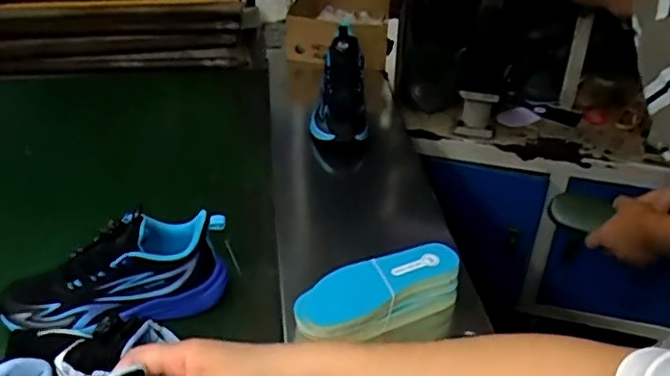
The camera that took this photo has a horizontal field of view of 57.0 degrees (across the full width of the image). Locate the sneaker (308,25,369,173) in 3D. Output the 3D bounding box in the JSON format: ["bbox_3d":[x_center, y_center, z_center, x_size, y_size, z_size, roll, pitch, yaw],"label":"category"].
[{"bbox_3d":[0.008,-0.149,1.036,0.090,0.095,0.239,4,80,0],"label":"sneaker"}]

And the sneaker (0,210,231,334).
[{"bbox_3d":[-0.251,0.091,0.709,0.244,0.105,0.086,-5,37,-13],"label":"sneaker"}]

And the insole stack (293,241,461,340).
[{"bbox_3d":[0.052,0.126,0.702,0.188,0.068,0.086,-10,38,-19],"label":"insole stack"}]

